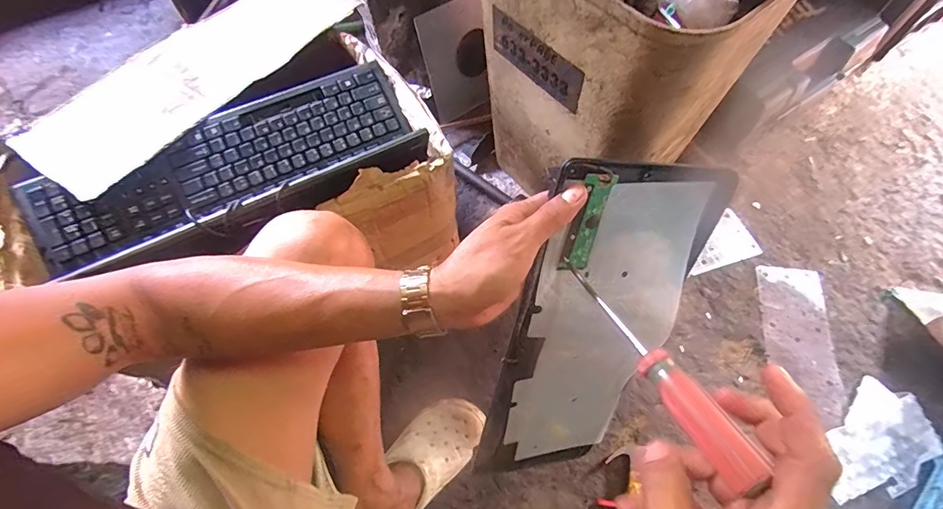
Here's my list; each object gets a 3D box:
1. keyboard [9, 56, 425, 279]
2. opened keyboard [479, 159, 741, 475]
[{"bbox_3d":[-0.307,-0.127,0.569,0.456,0.022,0.131,-26,91,-17],"label":"keyboard"},{"bbox_3d":[0.112,0.105,0.445,0.158,0.411,0.037,-2,38,-16],"label":"opened keyboard"}]

